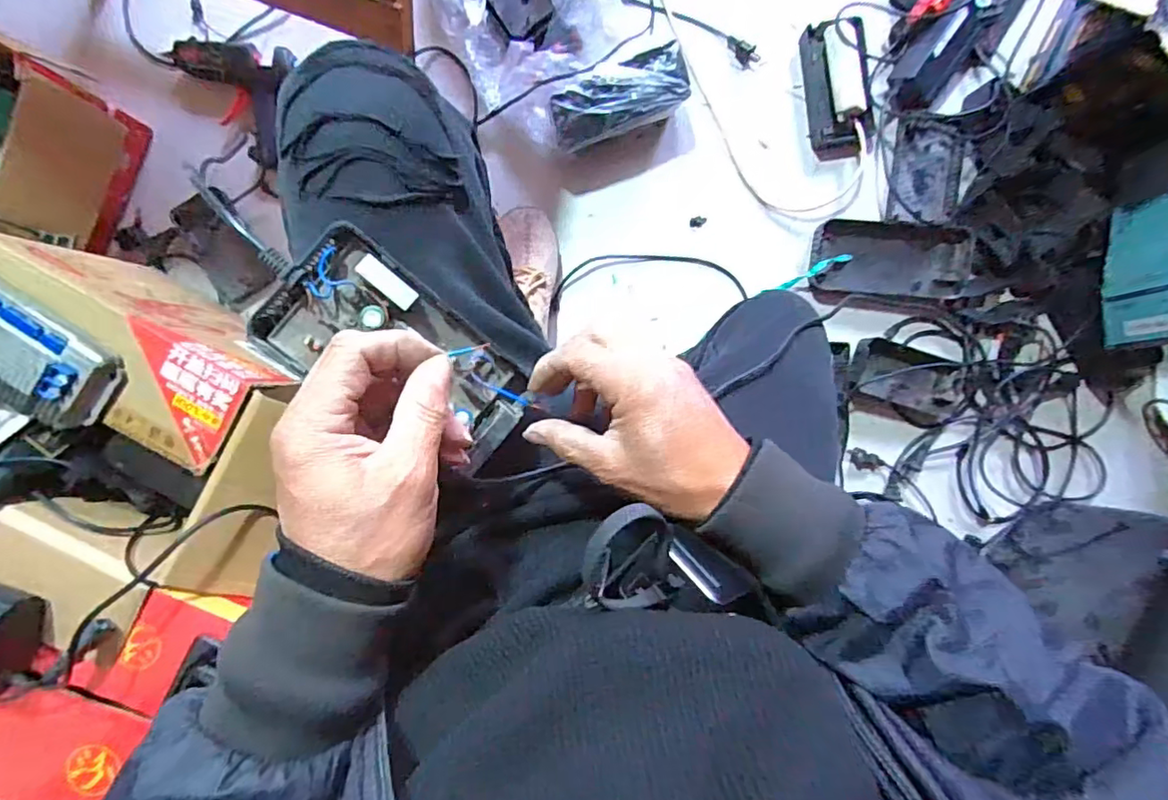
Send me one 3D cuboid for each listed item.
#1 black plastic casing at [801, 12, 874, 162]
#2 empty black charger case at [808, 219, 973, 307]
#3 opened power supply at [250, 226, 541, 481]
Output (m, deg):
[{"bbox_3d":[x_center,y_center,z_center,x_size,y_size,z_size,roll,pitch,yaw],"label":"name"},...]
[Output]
[{"bbox_3d":[0.361,-0.439,0.827,0.085,0.034,0.179,-9,95,0],"label":"black plastic casing"},{"bbox_3d":[0.443,-0.204,0.862,0.223,0.052,0.116,3,95,-1],"label":"empty black charger case"},{"bbox_3d":[-0.109,-0.029,0.362,0.163,0.038,0.089,32,93,-15],"label":"opened power supply"}]

